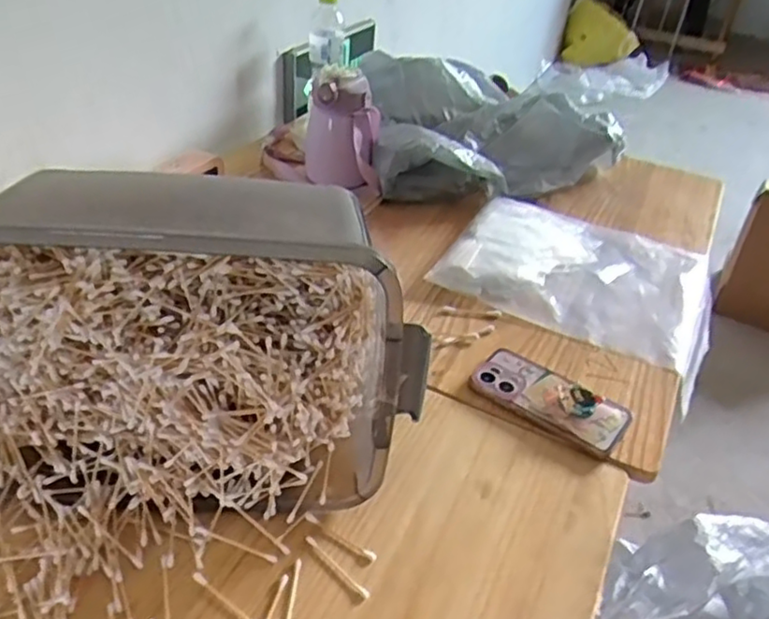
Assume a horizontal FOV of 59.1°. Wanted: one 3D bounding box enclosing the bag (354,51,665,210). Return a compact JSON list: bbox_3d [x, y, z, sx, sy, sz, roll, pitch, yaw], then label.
[{"bbox_3d":[0.200,-0.337,1.174,0.466,0.168,0.336,-1,38,-6],"label":"bag"}]

